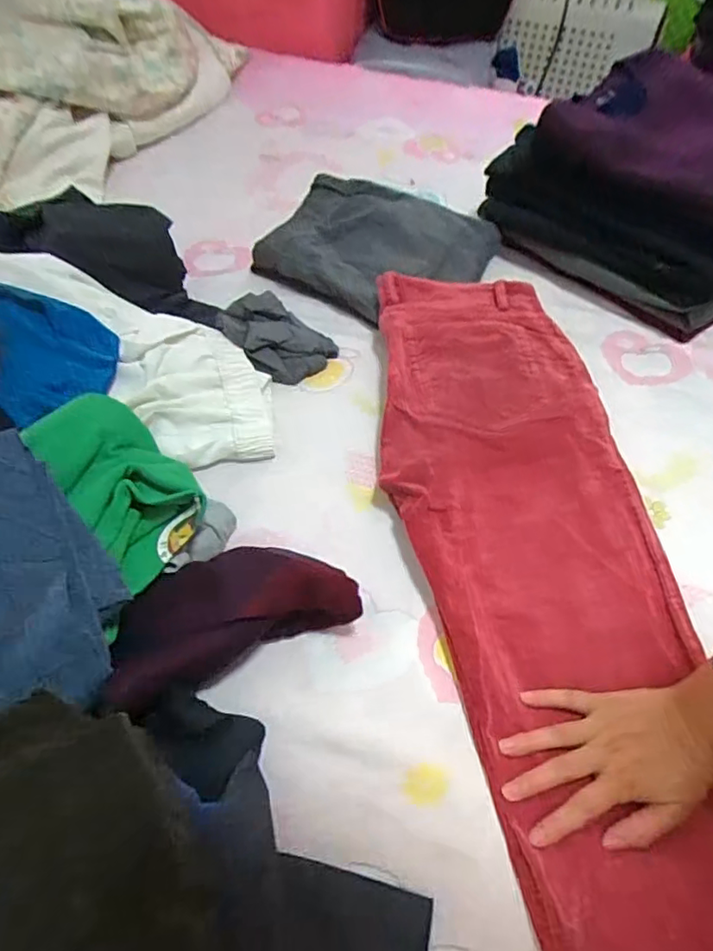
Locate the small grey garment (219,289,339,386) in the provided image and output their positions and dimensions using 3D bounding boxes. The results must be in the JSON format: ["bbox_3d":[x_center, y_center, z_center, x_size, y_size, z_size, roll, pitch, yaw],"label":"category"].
[{"bbox_3d":[-0.109,-0.179,0.716,0.150,0.026,0.096,39,64,24],"label":"small grey garment"}]

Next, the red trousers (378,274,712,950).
[{"bbox_3d":[0.180,0.120,0.500,0.232,0.029,0.879,-5,56,-6],"label":"red trousers"}]

